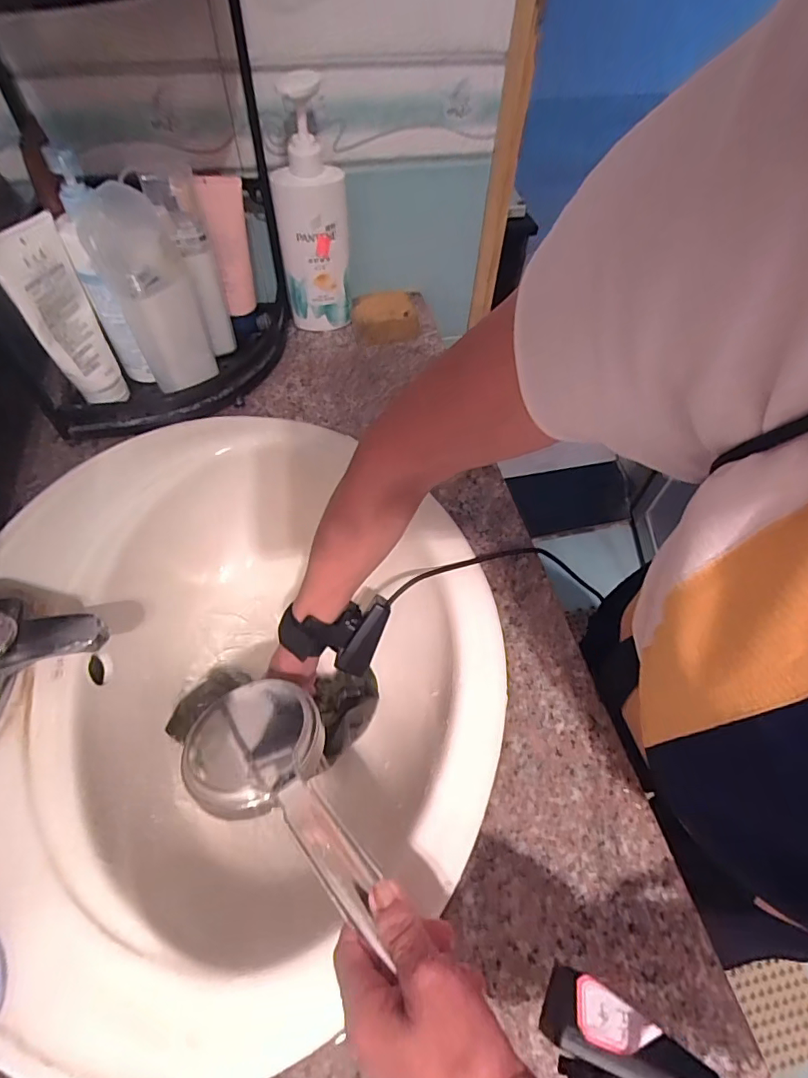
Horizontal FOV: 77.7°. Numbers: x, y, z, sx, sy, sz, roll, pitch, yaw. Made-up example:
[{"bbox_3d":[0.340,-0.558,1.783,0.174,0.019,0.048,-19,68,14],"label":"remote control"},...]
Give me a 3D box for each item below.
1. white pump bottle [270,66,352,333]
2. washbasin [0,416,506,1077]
[{"bbox_3d":[-0.115,-0.387,0.612,0.082,0.258,0.073,-27,61,-19],"label":"white pump bottle"},{"bbox_3d":[-0.148,0.125,0.481,0.447,0.148,0.520,-7,56,-7],"label":"washbasin"}]

